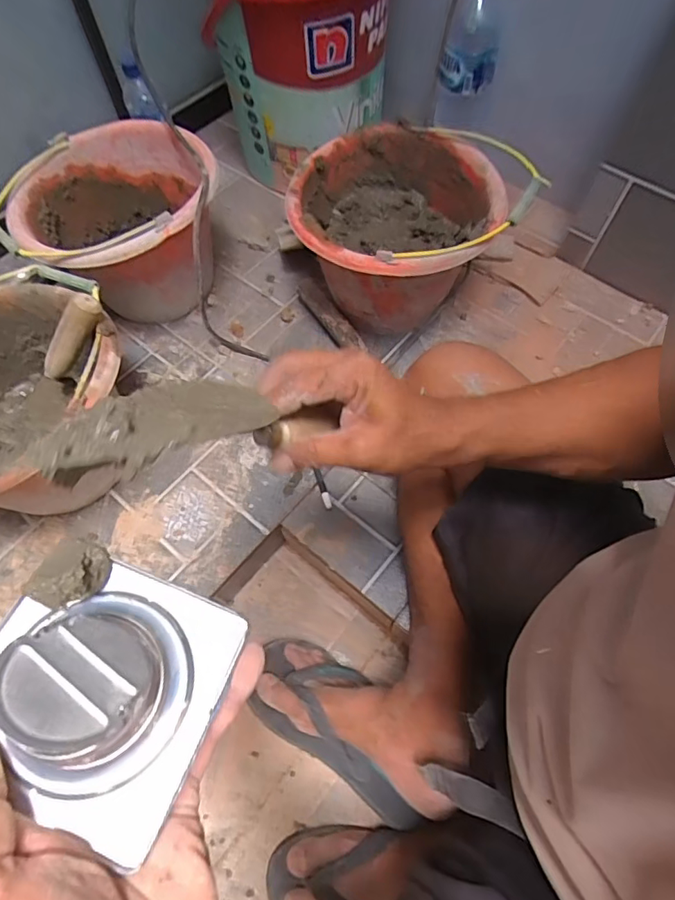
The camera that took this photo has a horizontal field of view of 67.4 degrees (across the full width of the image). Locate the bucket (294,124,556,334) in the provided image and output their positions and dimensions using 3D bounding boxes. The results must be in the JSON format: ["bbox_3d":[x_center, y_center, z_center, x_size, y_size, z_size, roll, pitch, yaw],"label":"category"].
[{"bbox_3d":[0.090,-0.303,0.750,0.283,0.191,0.275,0,64,1],"label":"bucket"}]

